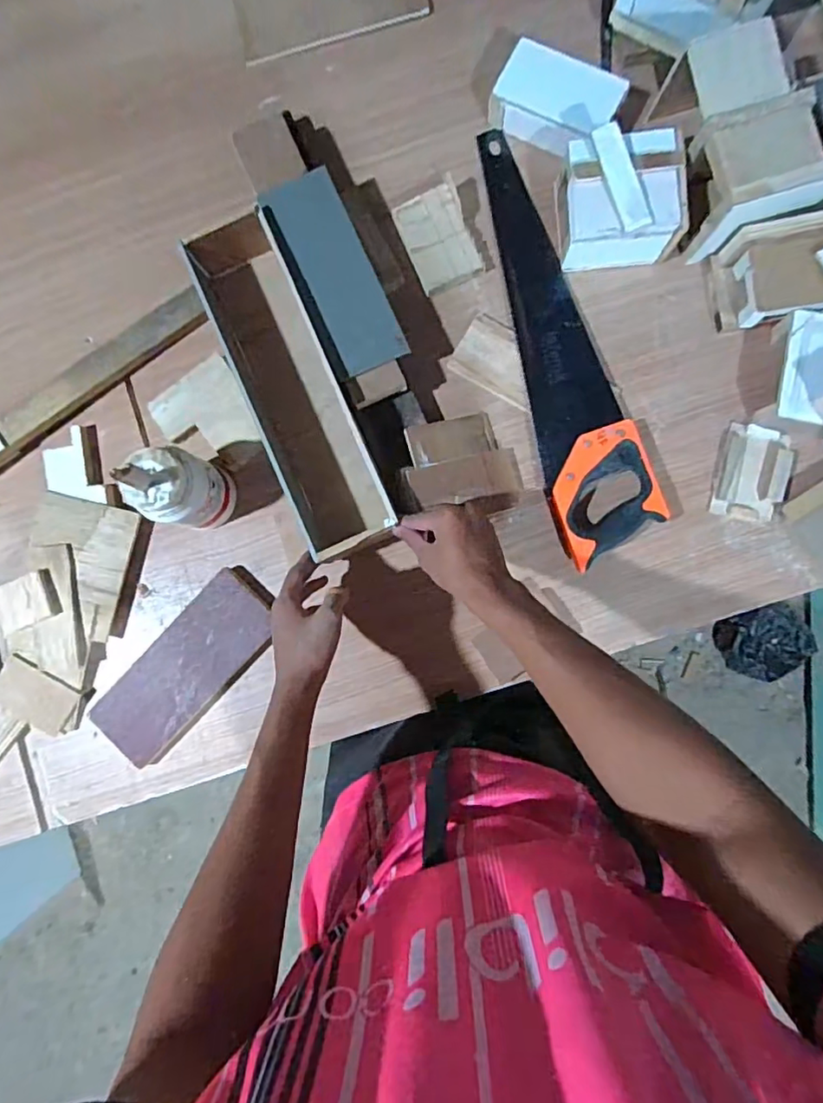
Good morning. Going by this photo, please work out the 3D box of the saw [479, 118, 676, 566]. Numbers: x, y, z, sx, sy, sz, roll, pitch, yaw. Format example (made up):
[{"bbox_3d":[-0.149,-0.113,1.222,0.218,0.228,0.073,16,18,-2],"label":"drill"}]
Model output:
[{"bbox_3d":[0.164,-0.249,0.639,0.111,0.022,0.506,-16,84,1],"label":"saw"}]

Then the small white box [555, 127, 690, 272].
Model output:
[{"bbox_3d":[0.230,-0.389,0.613,0.134,0.081,0.121,-11,85,1],"label":"small white box"}]

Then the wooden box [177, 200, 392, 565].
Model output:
[{"bbox_3d":[-0.131,-0.180,0.621,0.104,0.081,0.378,-22,87,0],"label":"wooden box"}]

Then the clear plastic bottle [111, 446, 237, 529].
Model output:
[{"bbox_3d":[-0.243,-0.066,0.590,0.071,0.132,0.077,29,87,4],"label":"clear plastic bottle"}]

